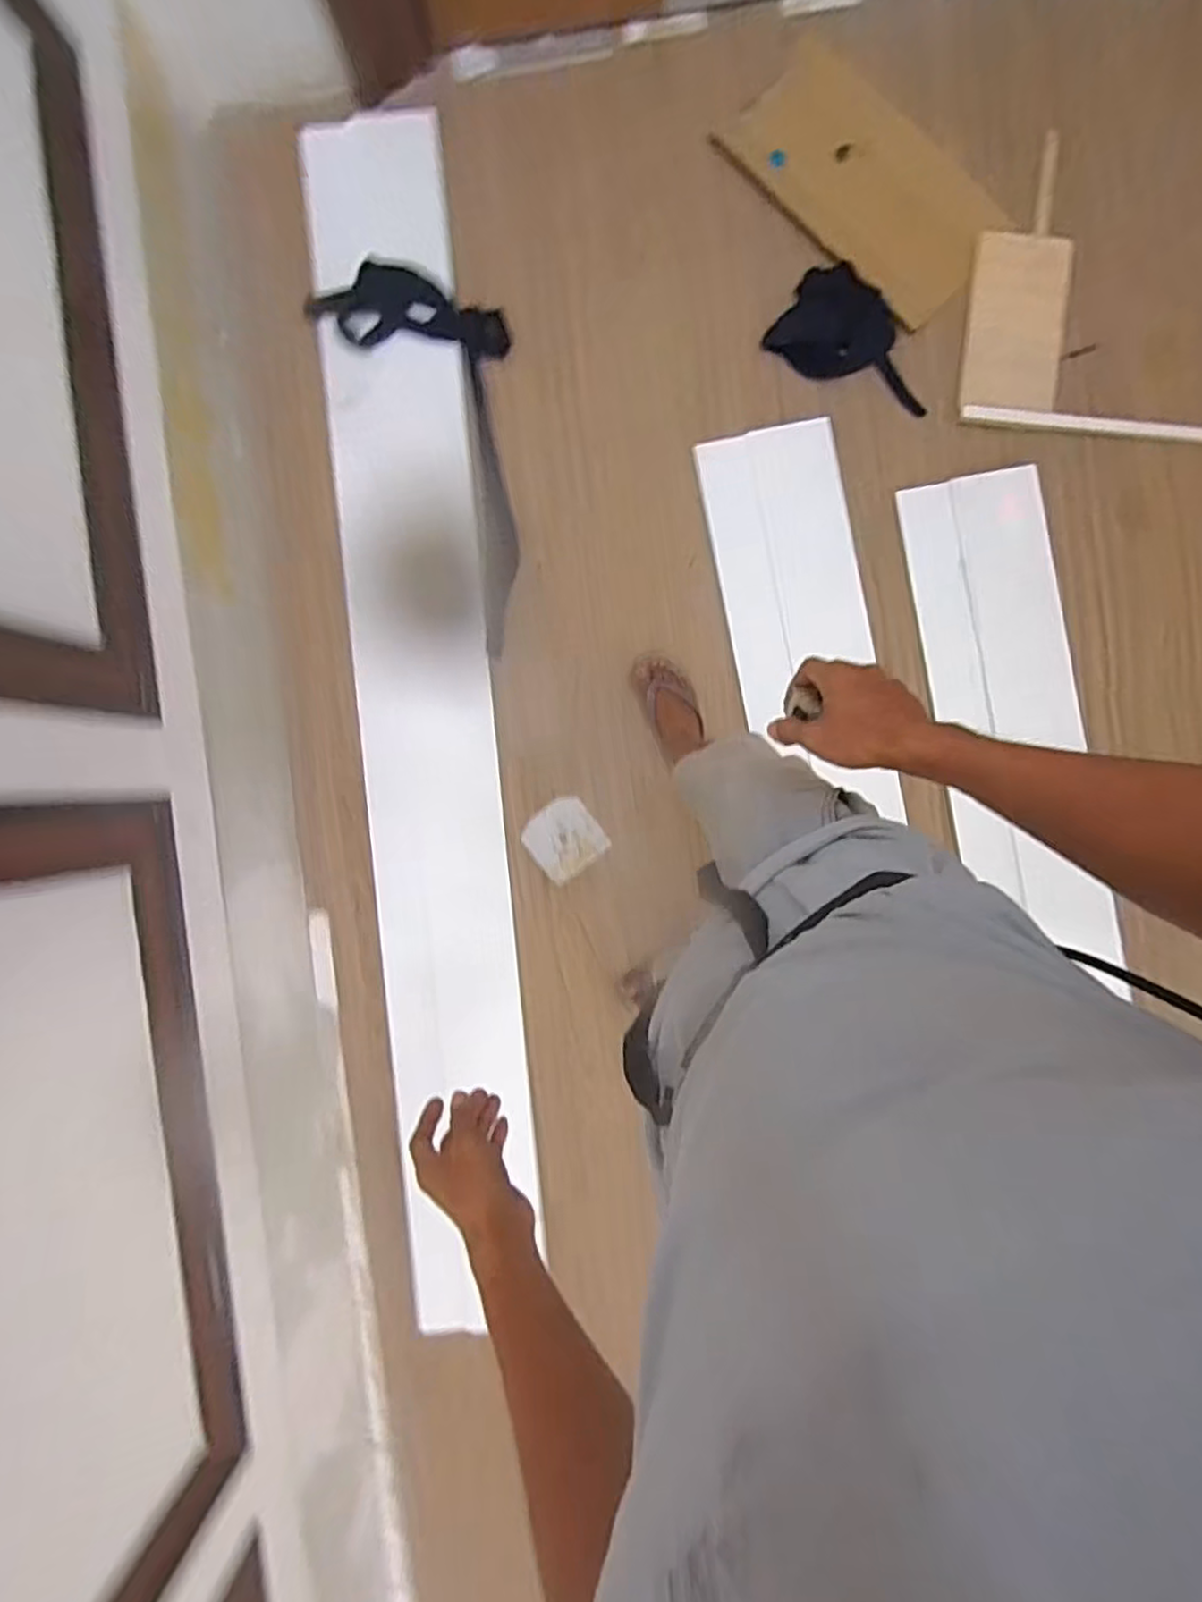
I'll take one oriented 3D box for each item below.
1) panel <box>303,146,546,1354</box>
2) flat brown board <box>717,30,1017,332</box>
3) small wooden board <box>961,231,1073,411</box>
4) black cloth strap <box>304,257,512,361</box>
[{"bbox_3d":[-0.349,-0.166,1.385,0.288,0.036,2.354,-6,91,4],"label":"panel"},{"bbox_3d":[0.499,-1.170,1.307,0.272,0.036,0.535,-43,88,3],"label":"flat brown board"},{"bbox_3d":[0.782,-0.890,1.294,0.181,0.027,0.285,2,104,5],"label":"small wooden board"},{"bbox_3d":[-0.373,-0.958,1.385,0.381,0.054,0.193,29,93,3],"label":"black cloth strap"}]

